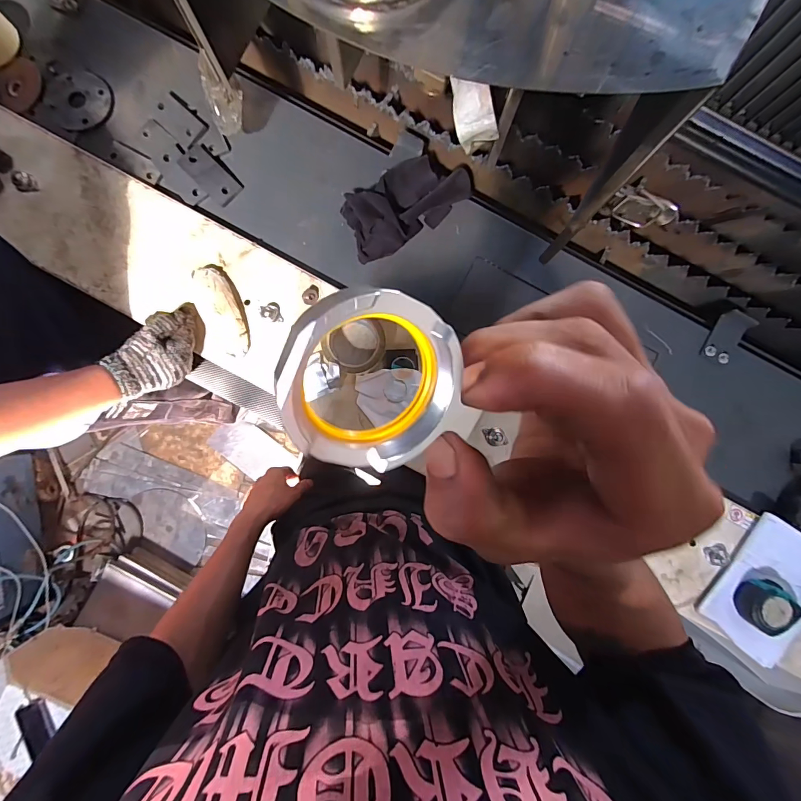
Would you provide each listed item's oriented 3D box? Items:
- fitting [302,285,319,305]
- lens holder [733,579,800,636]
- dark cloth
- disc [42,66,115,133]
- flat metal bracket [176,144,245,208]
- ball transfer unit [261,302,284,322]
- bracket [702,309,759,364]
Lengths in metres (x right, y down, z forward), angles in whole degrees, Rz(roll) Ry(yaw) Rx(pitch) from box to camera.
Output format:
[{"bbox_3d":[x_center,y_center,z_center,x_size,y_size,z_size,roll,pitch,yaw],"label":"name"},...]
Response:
[{"bbox_3d":[-0.147,-0.175,0.649,0.023,0.017,0.035,32,84,0],"label":"fitting"},{"bbox_3d":[0.589,0.331,0.624,0.079,0.046,0.076,27,87,-1],"label":"lens holder"},{"bbox_3d":[0.016,-0.339,0.657,0.232,0.055,0.121,-28,88,-5],"label":"dark cloth"},{"bbox_3d":[-0.558,-0.520,0.672,0.124,0.008,0.107,44,84,1],"label":"disc"},{"bbox_3d":[-0.320,-0.385,0.662,0.100,0.008,0.056,44,84,1],"label":"flat metal bracket"},{"bbox_3d":[-0.212,-0.145,0.639,0.029,0.016,0.032,-18,86,-5],"label":"ball transfer unit"},{"bbox_3d":[0.567,-0.109,0.671,0.055,0.031,0.086,31,87,-1],"label":"bracket"}]

